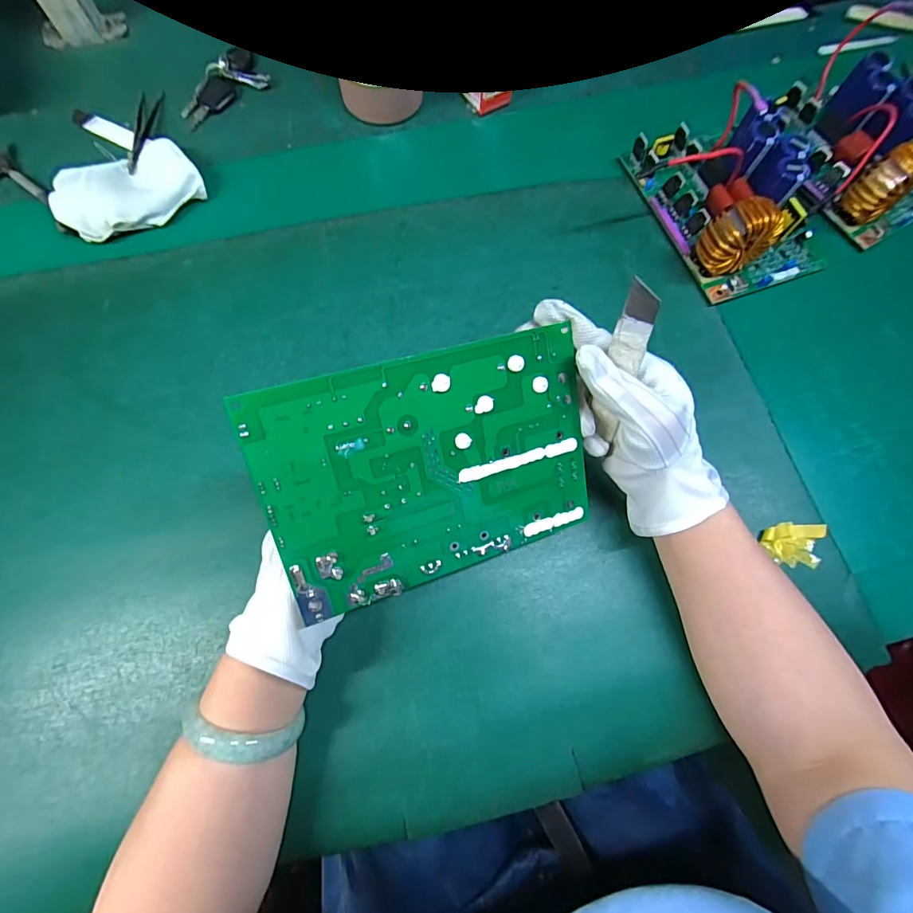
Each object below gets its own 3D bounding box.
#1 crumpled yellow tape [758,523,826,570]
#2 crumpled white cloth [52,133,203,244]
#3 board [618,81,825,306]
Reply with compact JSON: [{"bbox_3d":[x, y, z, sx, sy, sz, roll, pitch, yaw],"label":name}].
[{"bbox_3d":[0.275,0.072,0.360,0.046,0.009,0.033,3,73,-1],"label":"crumpled yellow tape"},{"bbox_3d":[-0.322,-0.262,0.432,0.127,0.026,0.092,-33,77,-11],"label":"crumpled white cloth"},{"bbox_3d":[0.267,-0.256,0.426,0.126,0.068,0.188,-22,75,-8],"label":"board"}]

